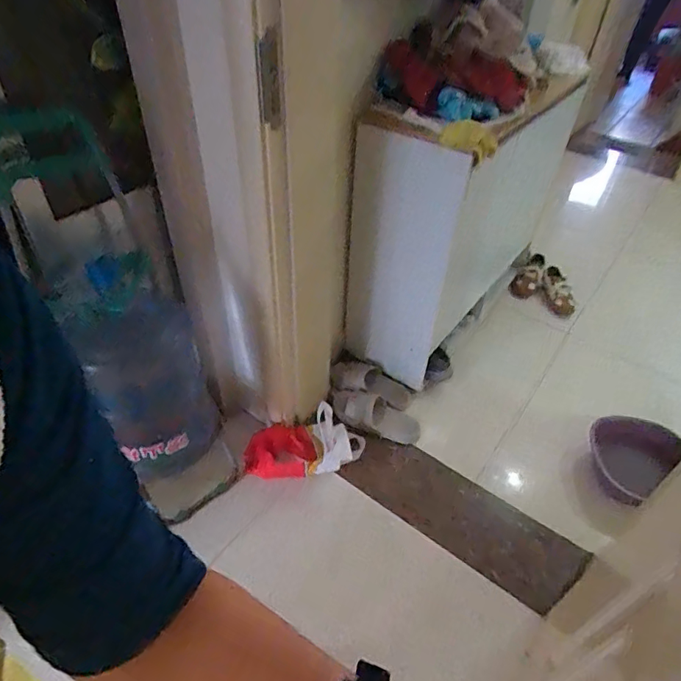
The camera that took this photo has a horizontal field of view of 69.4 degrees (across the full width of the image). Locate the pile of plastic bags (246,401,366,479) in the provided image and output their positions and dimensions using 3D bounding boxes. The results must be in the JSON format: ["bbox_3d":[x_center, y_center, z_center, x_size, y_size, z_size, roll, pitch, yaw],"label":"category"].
[{"bbox_3d":[-0.093,0.285,1.372,0.336,0.114,0.167,-3,45,-7],"label":"pile of plastic bags"}]

